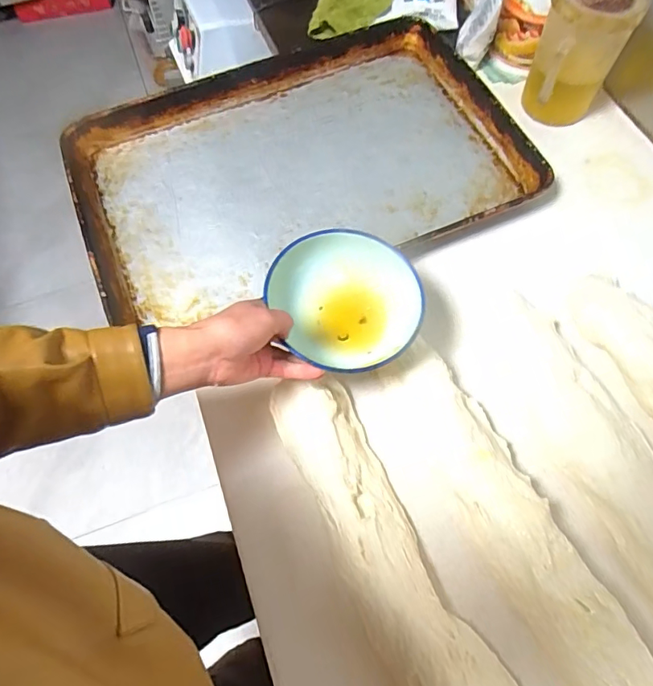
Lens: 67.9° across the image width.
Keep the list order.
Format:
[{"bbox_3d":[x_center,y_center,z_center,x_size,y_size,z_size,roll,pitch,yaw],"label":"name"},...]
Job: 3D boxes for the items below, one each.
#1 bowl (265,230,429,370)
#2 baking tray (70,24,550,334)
[{"bbox_3d":[0.024,-0.039,0.518,0.152,0.062,0.156,-18,65,-6],"label":"bowl"},{"bbox_3d":[-0.039,-0.260,0.710,0.619,0.041,0.429,-20,66,-7],"label":"baking tray"}]

